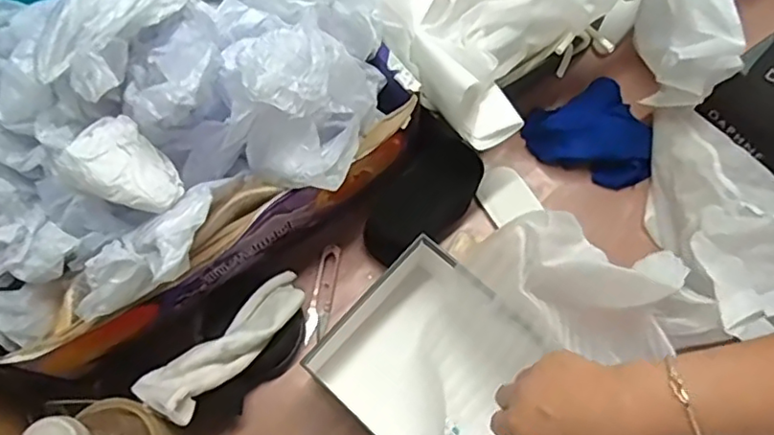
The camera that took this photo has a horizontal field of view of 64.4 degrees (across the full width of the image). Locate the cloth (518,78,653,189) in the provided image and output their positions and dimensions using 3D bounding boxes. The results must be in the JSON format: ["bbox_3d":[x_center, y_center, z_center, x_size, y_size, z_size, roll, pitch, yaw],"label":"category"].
[{"bbox_3d":[0.220,-0.083,0.661,0.117,0.038,0.115,-24,71,-10],"label":"cloth"}]

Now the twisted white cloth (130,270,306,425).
[{"bbox_3d":[-0.137,0.108,0.538,0.048,0.027,0.161,39,53,13],"label":"twisted white cloth"}]

